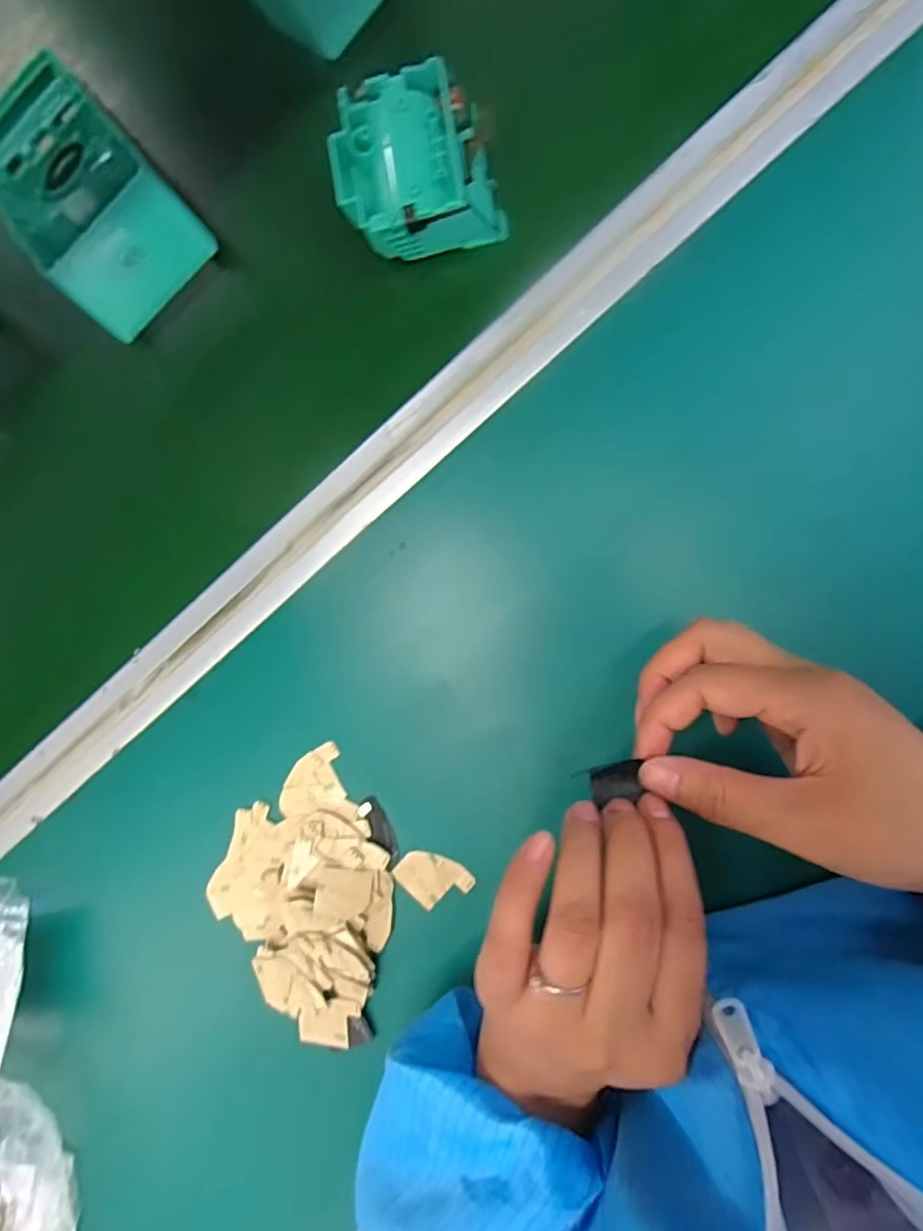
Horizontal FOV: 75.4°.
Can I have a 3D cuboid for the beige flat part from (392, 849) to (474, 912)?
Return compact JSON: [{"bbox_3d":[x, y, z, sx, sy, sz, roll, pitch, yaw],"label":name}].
[{"bbox_3d":[-0.016,0.144,0.329,0.038,0.004,0.028,37,81,14],"label":"beige flat part"}]

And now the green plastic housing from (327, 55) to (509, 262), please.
[{"bbox_3d":[-0.023,-0.230,0.309,0.078,0.035,0.075,-9,90,9],"label":"green plastic housing"}]

